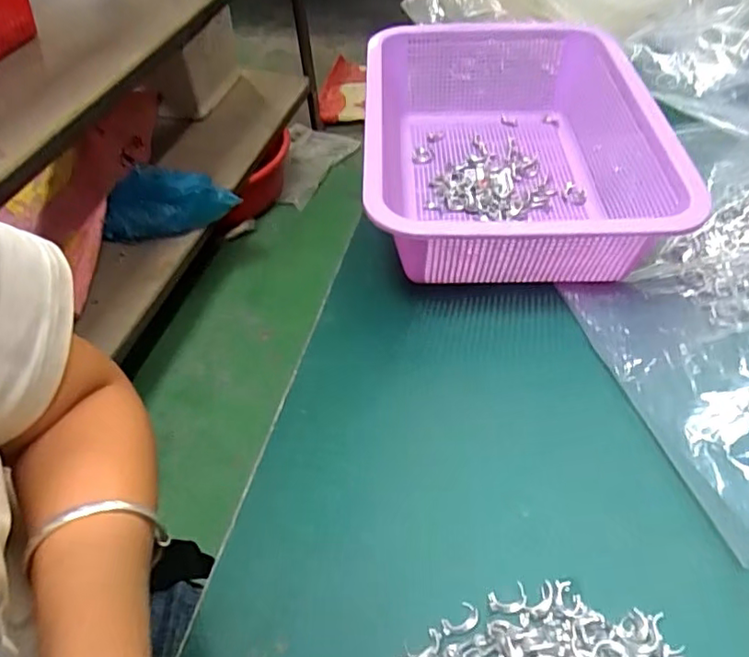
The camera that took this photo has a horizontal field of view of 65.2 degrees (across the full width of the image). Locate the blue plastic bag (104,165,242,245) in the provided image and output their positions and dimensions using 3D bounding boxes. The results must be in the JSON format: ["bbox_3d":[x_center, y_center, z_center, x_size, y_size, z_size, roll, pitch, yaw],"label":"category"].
[{"bbox_3d":[-0.458,-0.266,1.248,0.297,0.108,0.107,-7,47,16],"label":"blue plastic bag"}]

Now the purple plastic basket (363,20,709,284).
[{"bbox_3d":[0.113,-0.143,0.479,0.229,0.094,0.286,-1,49,2],"label":"purple plastic basket"}]

